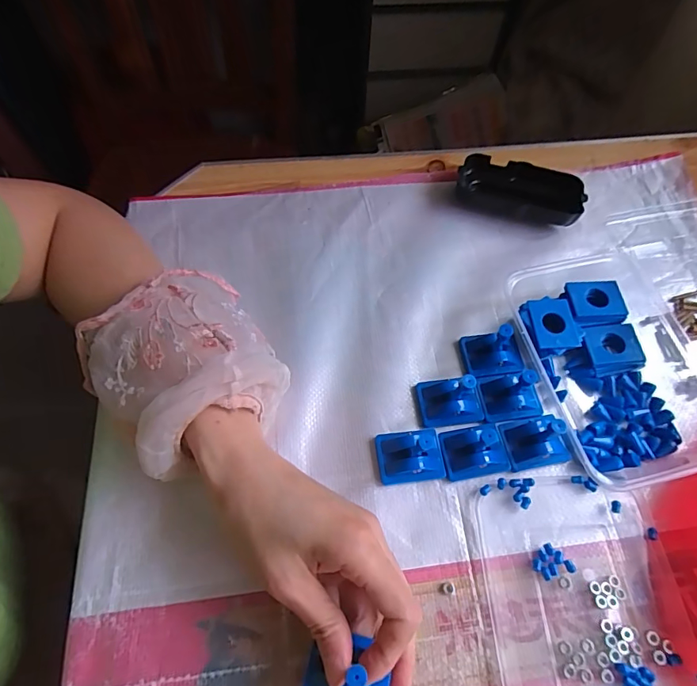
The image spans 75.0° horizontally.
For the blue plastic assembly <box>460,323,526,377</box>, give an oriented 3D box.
[{"bbox_3d":[0.109,0.003,0.335,0.039,0.044,0.034,-4,63,-4],"label":"blue plastic assembly"}]

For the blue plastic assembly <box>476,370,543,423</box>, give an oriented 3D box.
[{"bbox_3d":[0.119,0.032,0.317,0.043,0.041,0.033,-4,63,-4],"label":"blue plastic assembly"}]

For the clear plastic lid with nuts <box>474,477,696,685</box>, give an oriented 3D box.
[{"bbox_3d":[0.143,0.168,0.270,0.110,0.007,0.164,-2,63,-4],"label":"clear plastic lid with nuts"}]

